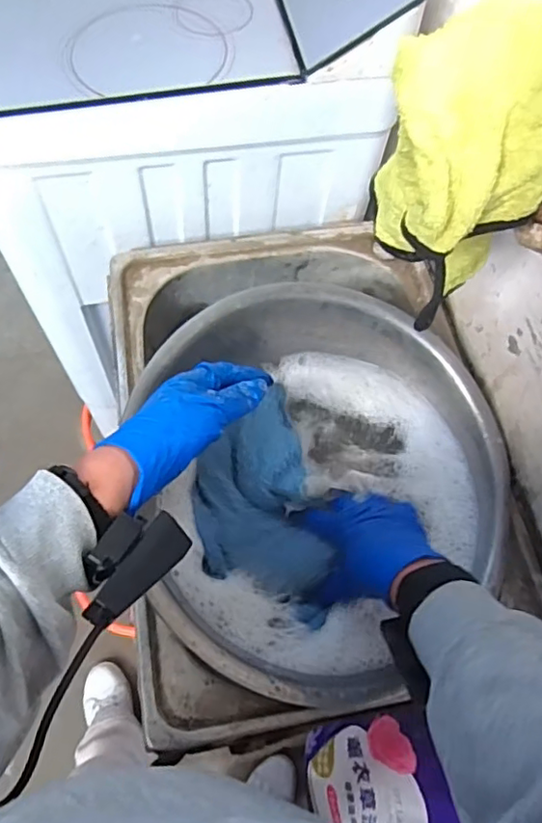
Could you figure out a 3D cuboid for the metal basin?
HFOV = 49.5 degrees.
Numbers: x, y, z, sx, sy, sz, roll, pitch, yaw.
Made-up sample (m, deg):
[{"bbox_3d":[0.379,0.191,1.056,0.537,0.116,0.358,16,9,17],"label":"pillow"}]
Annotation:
[{"bbox_3d":[0.049,0.062,0.542,0.340,0.115,0.359,1,64,-3],"label":"metal basin"}]

